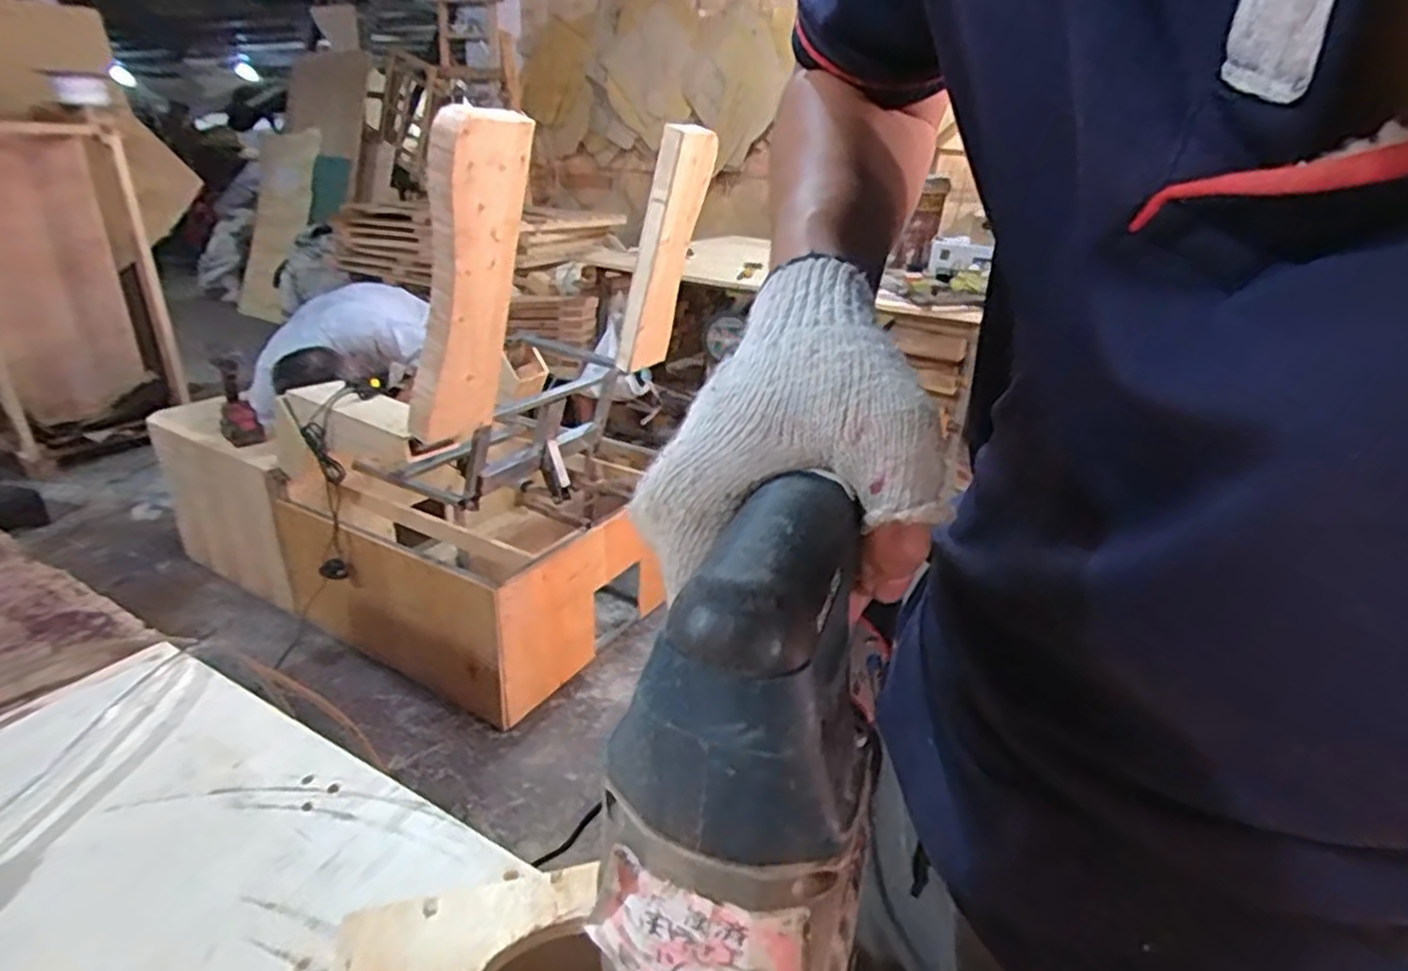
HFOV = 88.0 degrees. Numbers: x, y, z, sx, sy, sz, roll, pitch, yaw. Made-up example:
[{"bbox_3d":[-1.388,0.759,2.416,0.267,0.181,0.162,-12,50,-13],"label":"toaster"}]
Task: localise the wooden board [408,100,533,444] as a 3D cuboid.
[{"bbox_3d":[-0.404,-0.331,1.260,0.048,0.609,0.200,37,39,20],"label":"wooden board"}]

